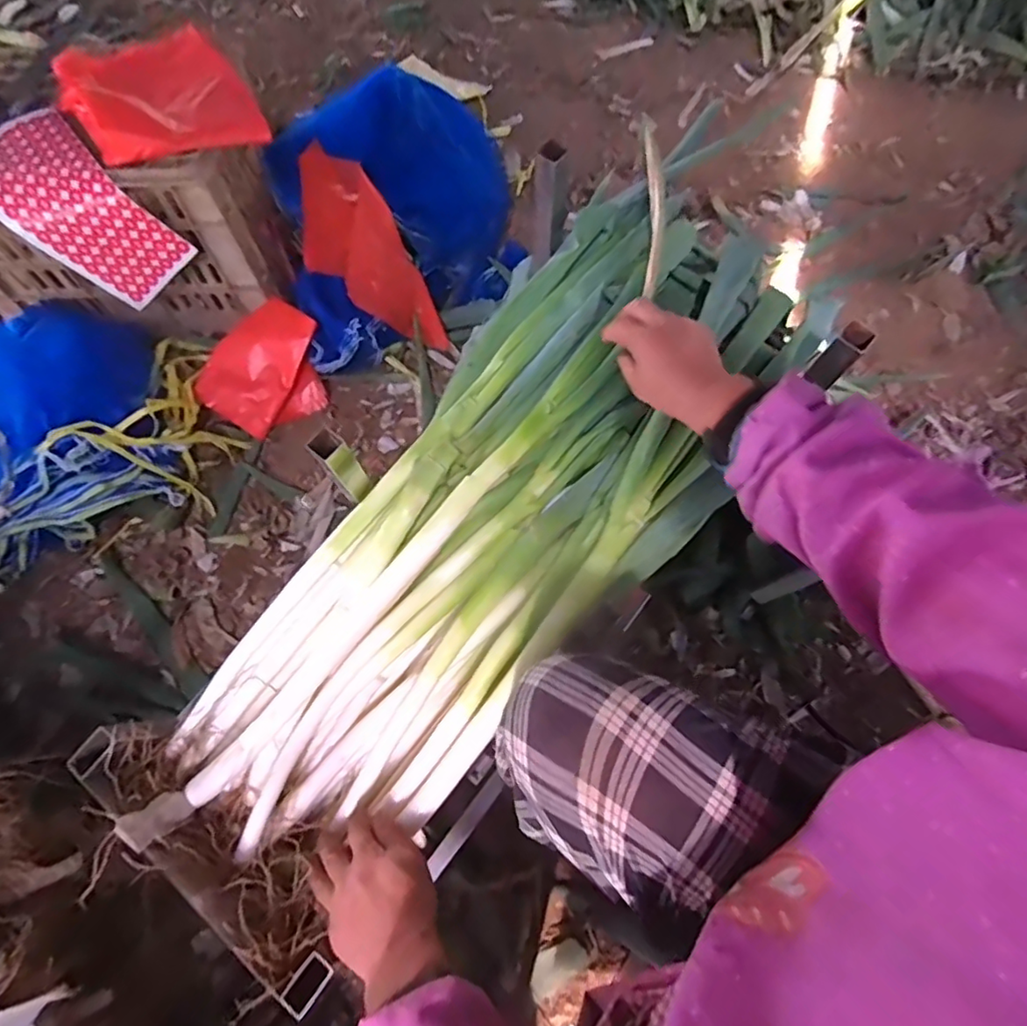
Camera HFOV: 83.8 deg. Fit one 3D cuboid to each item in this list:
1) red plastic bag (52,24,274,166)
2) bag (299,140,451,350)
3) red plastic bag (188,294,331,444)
[{"bbox_3d":[-0.528,-0.622,0.841,0.234,0.052,0.281,-32,70,-14],"label":"red plastic bag"},{"bbox_3d":[-0.256,-0.440,0.953,0.155,0.095,0.374,-34,95,-13],"label":"bag"},{"bbox_3d":[-0.424,-0.240,0.968,0.213,0.104,0.159,-30,71,-12],"label":"red plastic bag"}]

